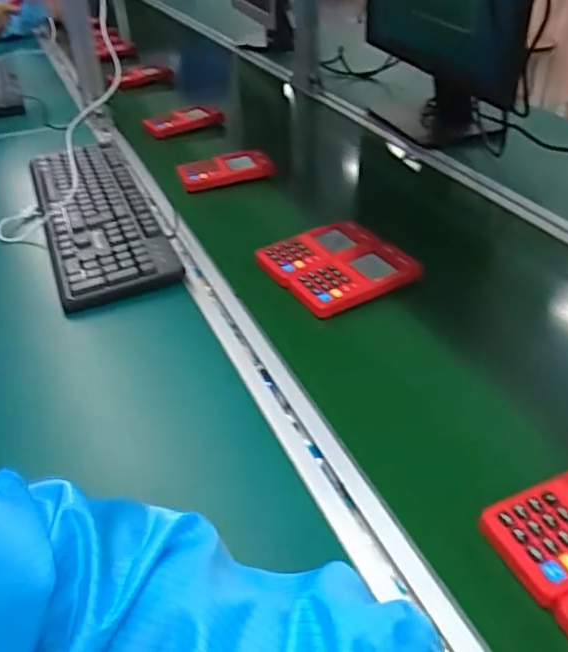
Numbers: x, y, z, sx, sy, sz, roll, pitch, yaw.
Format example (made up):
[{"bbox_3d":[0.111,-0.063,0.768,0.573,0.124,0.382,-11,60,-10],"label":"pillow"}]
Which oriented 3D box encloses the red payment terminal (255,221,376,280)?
[{"bbox_3d":[0.036,-0.092,0.699,0.140,0.019,0.078,-19,40,-19],"label":"red payment terminal"}]

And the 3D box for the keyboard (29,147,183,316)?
[{"bbox_3d":[-0.258,-0.164,0.810,0.144,0.023,0.456,-17,40,-17],"label":"keyboard"}]

